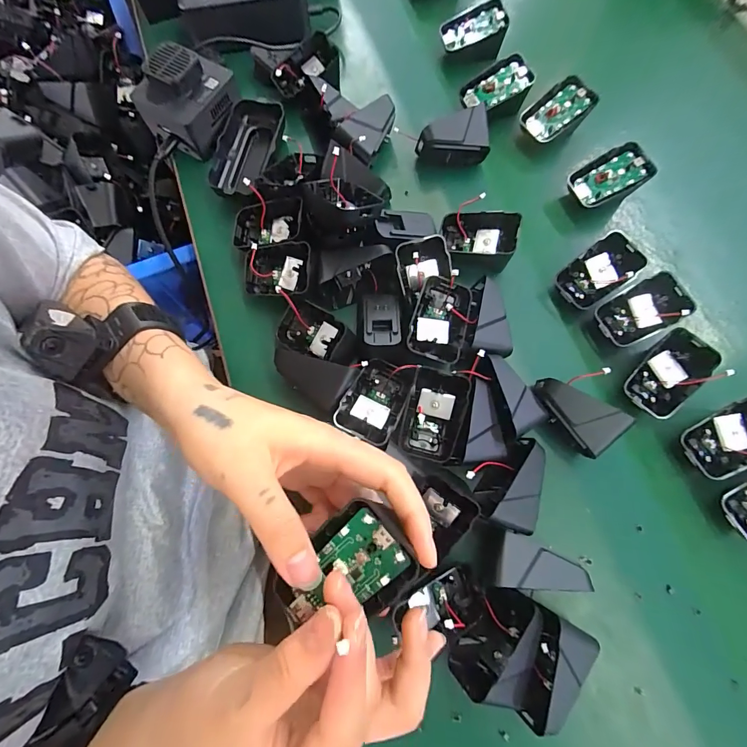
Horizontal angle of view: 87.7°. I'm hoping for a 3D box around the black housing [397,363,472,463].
[{"bbox_3d":[0.049,0.033,0.305,0.047,0.030,0.064,15,74,2],"label":"black housing"}]

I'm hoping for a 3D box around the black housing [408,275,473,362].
[{"bbox_3d":[0.054,-0.041,0.324,0.043,0.030,0.070,16,74,2],"label":"black housing"}]

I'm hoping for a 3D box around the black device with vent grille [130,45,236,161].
[{"bbox_3d":[-0.181,-0.269,0.381,0.072,0.050,0.076,34,75,8],"label":"black device with vent grille"}]

